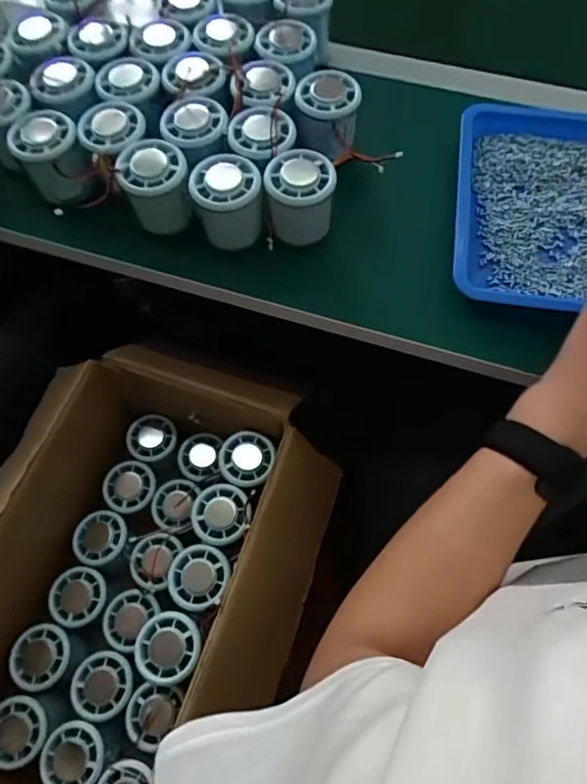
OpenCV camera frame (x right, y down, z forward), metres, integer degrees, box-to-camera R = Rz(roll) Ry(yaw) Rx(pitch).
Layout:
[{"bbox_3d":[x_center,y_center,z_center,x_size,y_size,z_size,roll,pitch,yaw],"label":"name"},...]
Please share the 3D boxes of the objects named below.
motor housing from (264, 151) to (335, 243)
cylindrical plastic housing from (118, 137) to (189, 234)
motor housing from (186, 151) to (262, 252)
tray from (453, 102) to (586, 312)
[{"bbox_3d":[0.006,-0.164,0.437,0.057,0.057,0.054,5,66,2],"label":"motor housing"},{"bbox_3d":[-0.117,-0.174,0.445,0.053,0.059,0.052,0,66,0],"label":"cylindrical plastic housing"},{"bbox_3d":[-0.054,-0.161,0.438,0.061,0.055,0.056,-8,66,-4],"label":"motor housing"},{"bbox_3d":[0.235,-0.161,0.451,0.176,0.028,0.223,9,66,4],"label":"tray"}]

